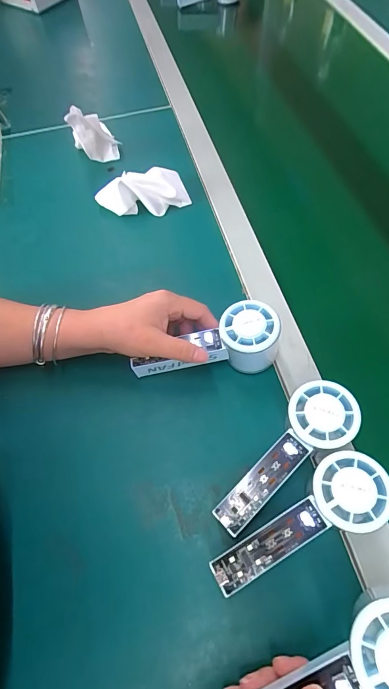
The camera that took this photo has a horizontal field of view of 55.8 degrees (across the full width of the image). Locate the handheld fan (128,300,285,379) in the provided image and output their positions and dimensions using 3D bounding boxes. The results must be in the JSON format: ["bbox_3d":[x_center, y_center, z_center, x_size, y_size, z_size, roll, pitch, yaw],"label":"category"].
[{"bbox_3d":[0.011,-0.004,0.376,0.147,0.059,0.051,-3,62,1],"label":"handheld fan"}]

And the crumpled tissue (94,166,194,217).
[{"bbox_3d":[-0.075,-0.213,0.514,0.120,0.038,0.070,-21,63,-8],"label":"crumpled tissue"}]

